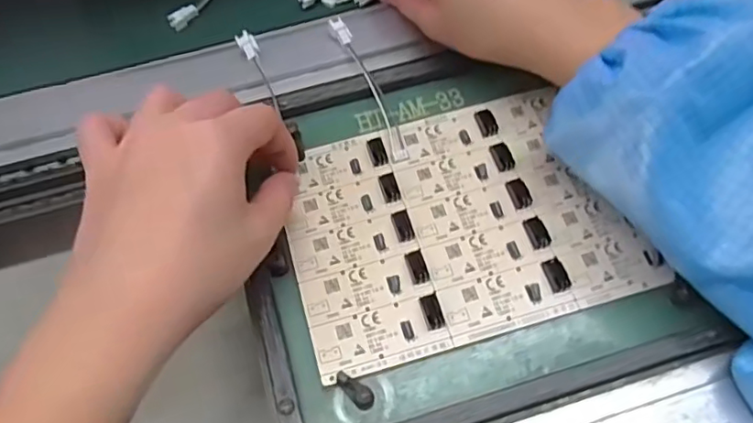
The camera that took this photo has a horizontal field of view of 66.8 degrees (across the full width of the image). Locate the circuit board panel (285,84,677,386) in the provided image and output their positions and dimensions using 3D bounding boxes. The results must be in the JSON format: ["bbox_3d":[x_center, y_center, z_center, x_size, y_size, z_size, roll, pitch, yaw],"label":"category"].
[{"bbox_3d":[0.040,0.003,0.303,0.169,0.004,0.128,-16,65,-6],"label":"circuit board panel"}]

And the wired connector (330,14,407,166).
[{"bbox_3d":[-0.004,-0.073,0.329,0.011,0.011,0.096,-23,67,-9],"label":"wired connector"}]

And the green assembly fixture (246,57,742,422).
[{"bbox_3d":[0.032,0.007,0.298,0.199,0.016,0.193,-16,67,-6],"label":"green assembly fixture"}]

